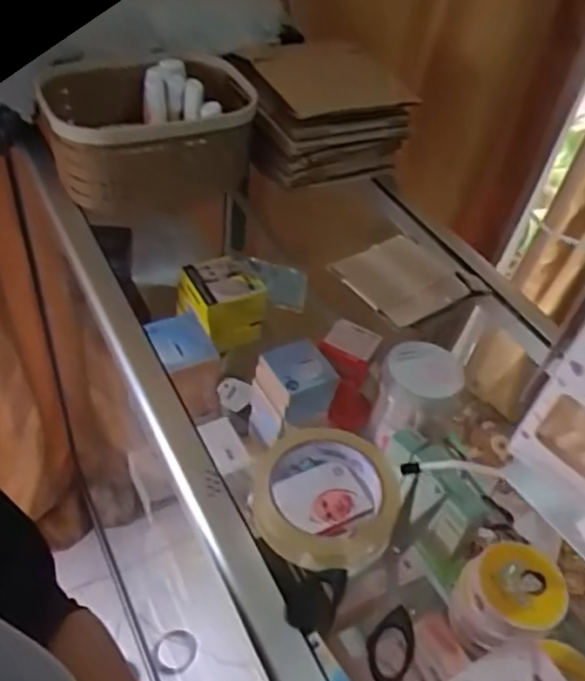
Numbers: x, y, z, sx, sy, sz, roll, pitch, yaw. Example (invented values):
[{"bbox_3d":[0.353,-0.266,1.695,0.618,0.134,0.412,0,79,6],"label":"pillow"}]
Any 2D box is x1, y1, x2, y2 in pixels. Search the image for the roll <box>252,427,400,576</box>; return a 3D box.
[{"bbox_3d":[0.024,0.109,0.459,0.099,0.031,0.098,4,44,-4],"label":"roll"}]

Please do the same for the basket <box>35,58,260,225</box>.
[{"bbox_3d":[-0.148,-0.222,0.703,0.203,0.101,0.159,-12,47,-20],"label":"basket"}]

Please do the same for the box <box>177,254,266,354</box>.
[{"bbox_3d":[-0.095,-0.048,0.861,0.081,0.092,0.092,-22,51,-28],"label":"box"}]

